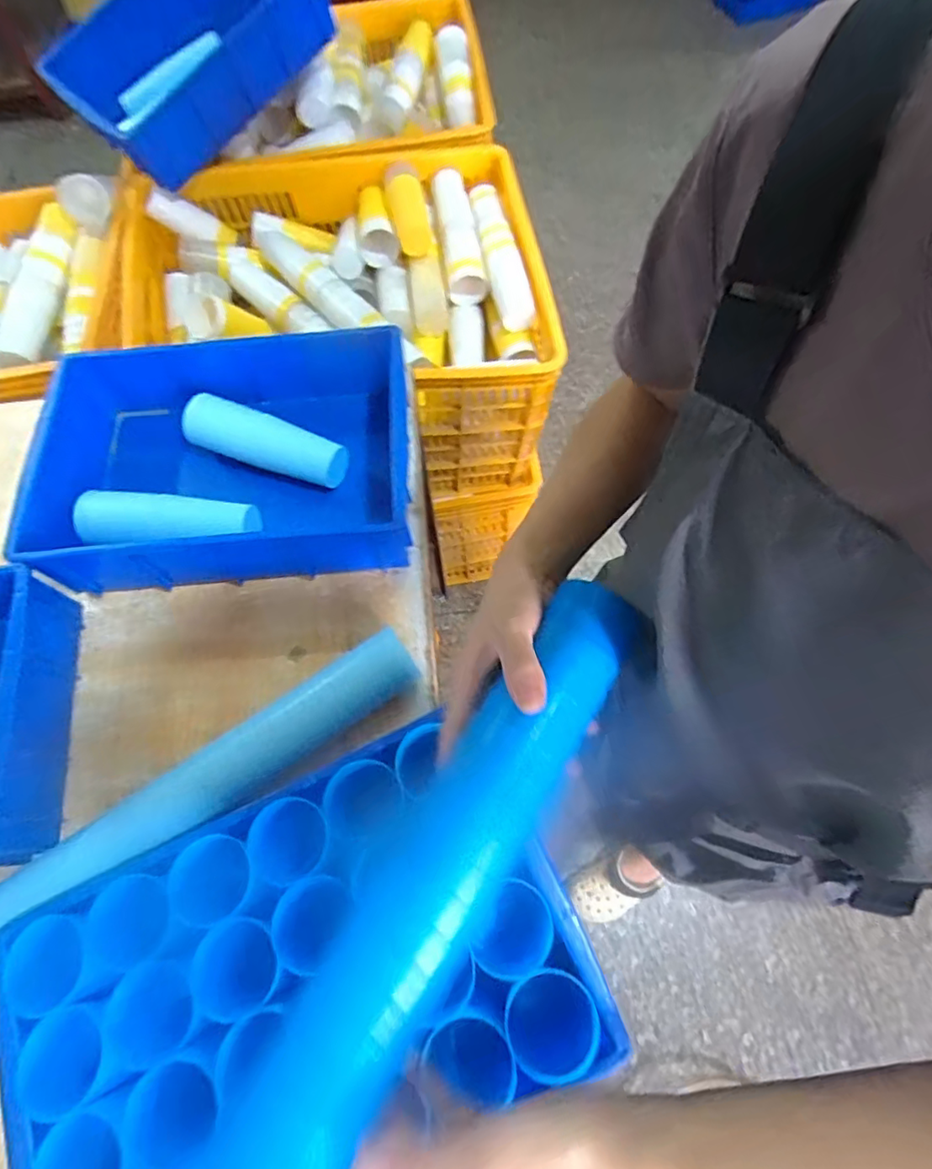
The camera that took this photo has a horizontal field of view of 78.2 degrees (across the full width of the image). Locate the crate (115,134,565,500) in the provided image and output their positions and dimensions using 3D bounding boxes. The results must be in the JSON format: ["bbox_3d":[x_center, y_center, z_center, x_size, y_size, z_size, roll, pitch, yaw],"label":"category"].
[{"bbox_3d":[-0.193,-0.436,1.058,0.660,0.399,0.502,-4,66,1],"label":"crate"}]

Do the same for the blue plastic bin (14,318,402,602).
[{"bbox_3d":[-0.285,-0.140,0.689,0.425,0.135,0.275,-6,66,0],"label":"blue plastic bin"}]

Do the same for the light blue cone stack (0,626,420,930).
[{"bbox_3d":[-0.350,0.265,0.520,0.708,0.053,0.062,-34,69,-12],"label":"light blue cone stack"}]

